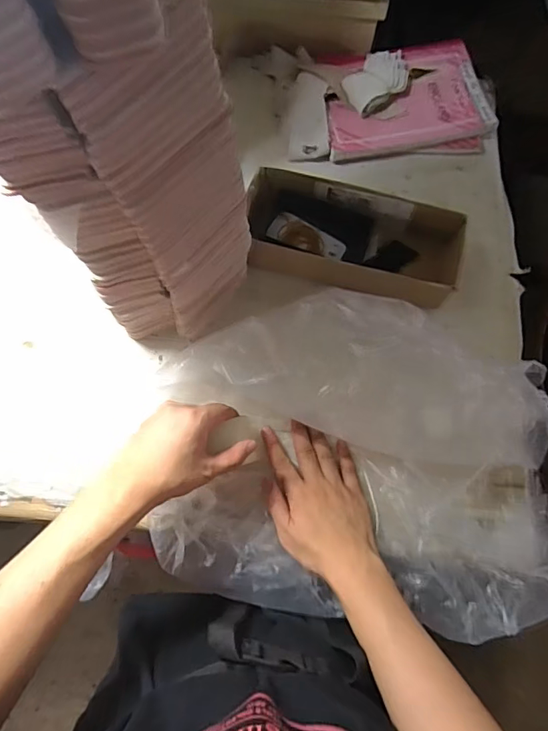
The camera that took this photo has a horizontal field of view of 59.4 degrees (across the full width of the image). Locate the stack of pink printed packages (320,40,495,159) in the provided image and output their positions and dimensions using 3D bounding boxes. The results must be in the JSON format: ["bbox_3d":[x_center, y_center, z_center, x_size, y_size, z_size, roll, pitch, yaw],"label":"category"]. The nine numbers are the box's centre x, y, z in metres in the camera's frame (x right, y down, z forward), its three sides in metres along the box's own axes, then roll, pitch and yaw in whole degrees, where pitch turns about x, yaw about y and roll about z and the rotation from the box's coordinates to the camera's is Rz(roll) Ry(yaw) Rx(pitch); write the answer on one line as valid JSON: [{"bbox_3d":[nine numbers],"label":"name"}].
[{"bbox_3d":[0.197,-0.399,0.712,0.247,0.017,0.185,-6,82,-7],"label":"stack of pink printed packages"}]

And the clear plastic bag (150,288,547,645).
[{"bbox_3d":[0.128,0.092,0.509,0.484,0.115,0.333,10,71,1],"label":"clear plastic bag"}]

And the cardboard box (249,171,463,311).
[{"bbox_3d":[0.098,-0.155,0.619,0.274,0.067,0.131,16,72,3],"label":"cardboard box"}]

